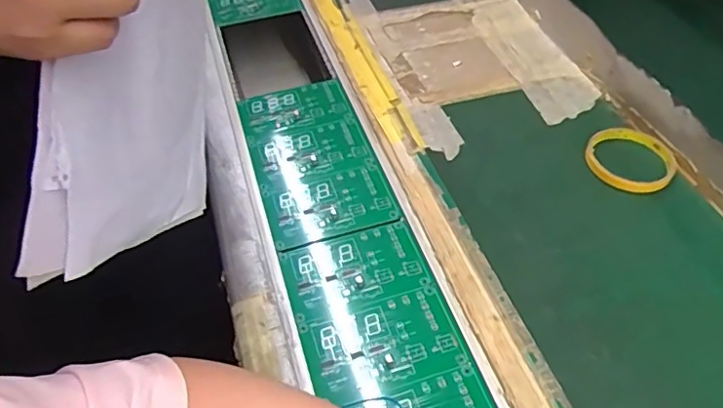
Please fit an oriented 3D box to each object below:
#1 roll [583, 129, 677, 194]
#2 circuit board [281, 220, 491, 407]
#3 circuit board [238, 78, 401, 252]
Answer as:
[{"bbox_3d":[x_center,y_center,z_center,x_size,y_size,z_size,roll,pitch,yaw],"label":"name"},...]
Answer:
[{"bbox_3d":[0.277,-0.048,0.583,0.085,0.010,0.083,-1,49,1],"label":"roll"},{"bbox_3d":[0.015,0.111,0.465,0.121,0.004,0.223,-14,50,-9],"label":"circuit board"},{"bbox_3d":[-0.054,-0.053,0.618,0.122,0.008,0.238,-15,50,-10],"label":"circuit board"}]

